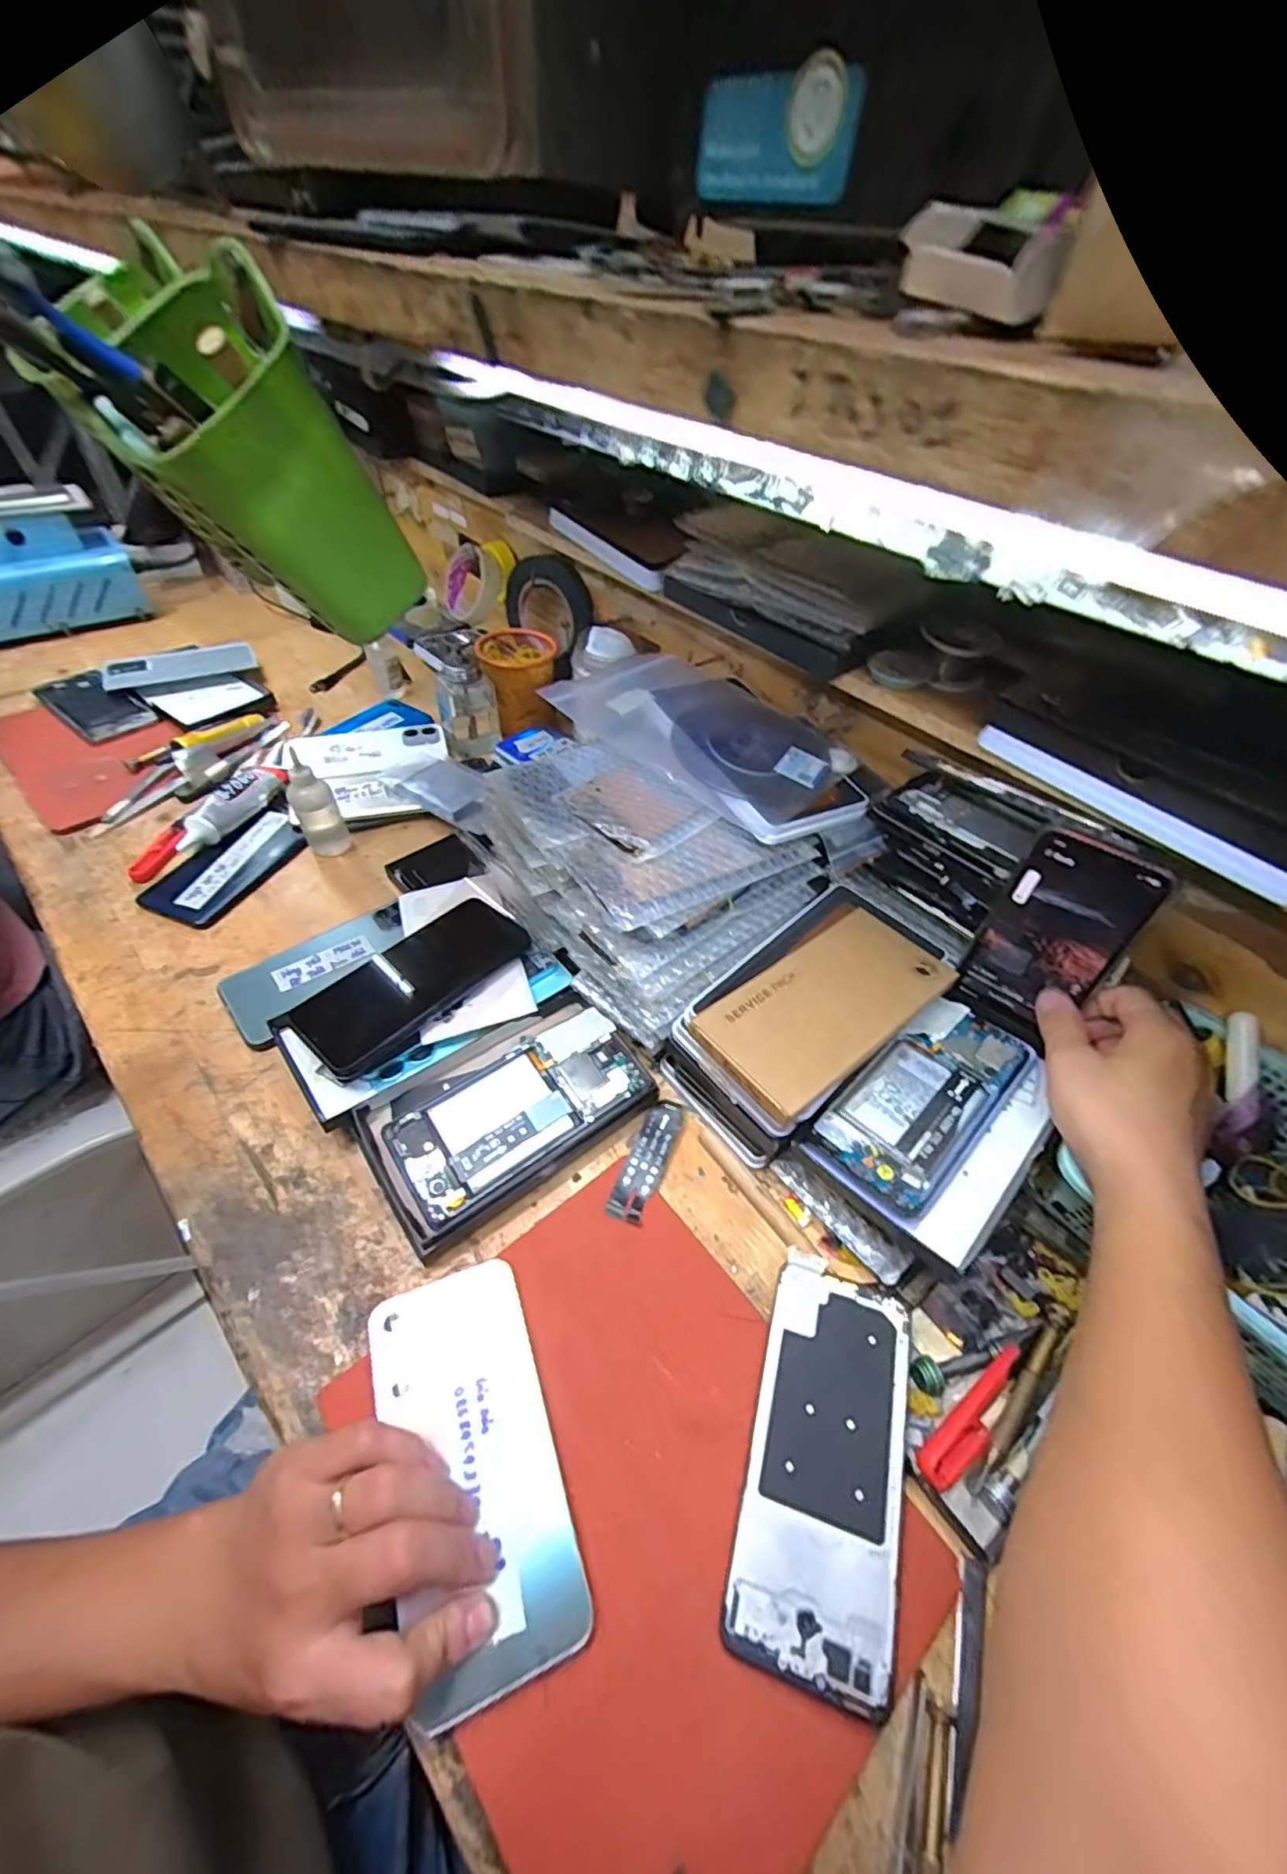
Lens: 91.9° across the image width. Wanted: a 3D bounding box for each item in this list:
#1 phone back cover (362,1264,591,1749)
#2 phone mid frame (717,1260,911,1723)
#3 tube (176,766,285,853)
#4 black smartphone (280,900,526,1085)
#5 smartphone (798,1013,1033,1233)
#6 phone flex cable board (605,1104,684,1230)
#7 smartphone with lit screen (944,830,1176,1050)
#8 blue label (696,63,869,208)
[{"bbox_3d":[-0.082,0.247,0.298,0.074,0.007,0.159,-12,53,-20],"label":"phone back cover"},{"bbox_3d":[0.092,0.254,0.309,0.070,0.013,0.160,17,50,10],"label":"phone mid frame"},{"bbox_3d":[-0.386,-0.125,0.584,0.038,0.024,0.119,11,49,5],"label":"tube"},{"bbox_3d":[-0.167,0.029,0.459,0.075,0.011,0.165,37,58,23],"label":"black smartphone"},{"bbox_3d":[0.178,0.102,0.391,0.161,0.013,0.073,-34,55,-27],"label":"smartphone"},{"bbox_3d":[0.002,0.147,0.411,0.027,0.007,0.082,18,50,11],"label":"phone flex cable board"},{"bbox_3d":[0.259,0.003,0.399,0.071,0.134,0.013,36,42,27],"label":"smartphone with lit screen"},{"bbox_3d":[0.039,-0.242,0.190,0.009,0.023,0.057,-39,62,-23],"label":"blue label"}]

